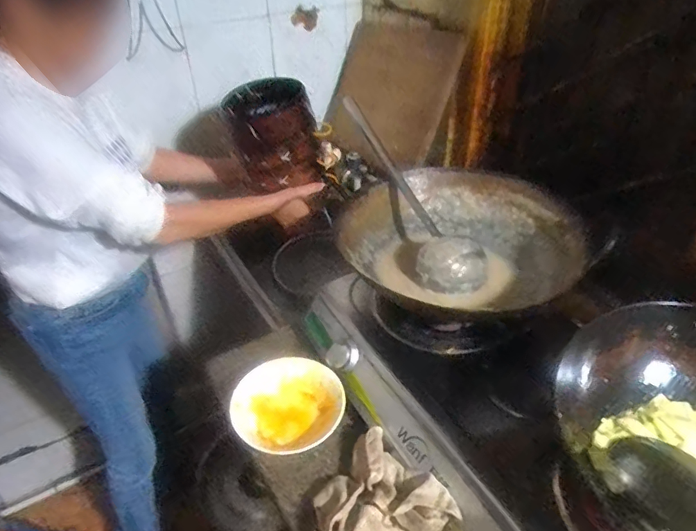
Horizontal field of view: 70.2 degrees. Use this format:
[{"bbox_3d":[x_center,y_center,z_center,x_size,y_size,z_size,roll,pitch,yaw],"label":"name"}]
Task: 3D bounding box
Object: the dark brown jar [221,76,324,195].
[{"bbox_3d":[-0.155,-0.268,0.988,0.157,0.156,0.169,-12,38,-14],"label":"dark brown jar"}]

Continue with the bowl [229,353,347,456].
[{"bbox_3d":[-0.093,0.223,0.781,0.168,0.058,0.155,-1,36,1],"label":"bowl"}]

